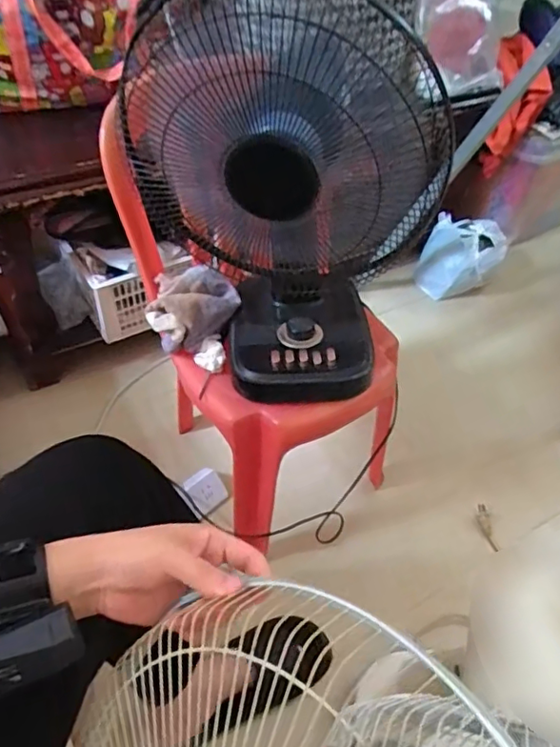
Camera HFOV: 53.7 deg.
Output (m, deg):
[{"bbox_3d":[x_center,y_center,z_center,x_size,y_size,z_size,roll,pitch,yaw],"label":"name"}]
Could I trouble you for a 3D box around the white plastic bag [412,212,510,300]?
[{"bbox_3d":[0.457,-0.285,1.402,0.193,0.141,0.185,14,48,9],"label":"white plastic bag"}]

